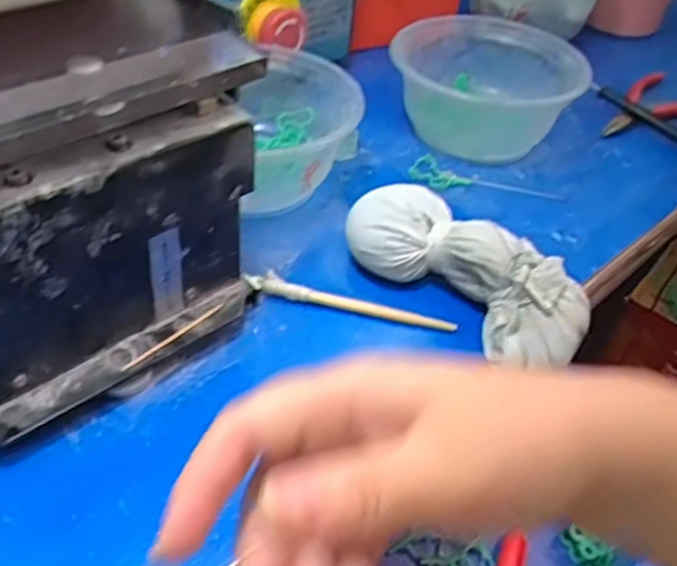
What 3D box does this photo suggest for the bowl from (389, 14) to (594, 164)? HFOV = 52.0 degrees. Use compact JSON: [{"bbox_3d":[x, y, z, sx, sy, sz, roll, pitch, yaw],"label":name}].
[{"bbox_3d":[0.107,-0.142,0.508,0.124,0.064,0.106,25,45,18],"label":"bowl"}]

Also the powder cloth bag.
[{"bbox_3d":[0.067,-0.008,0.369,0.137,0.044,0.061,32,48,25],"label":"powder cloth bag"}]

